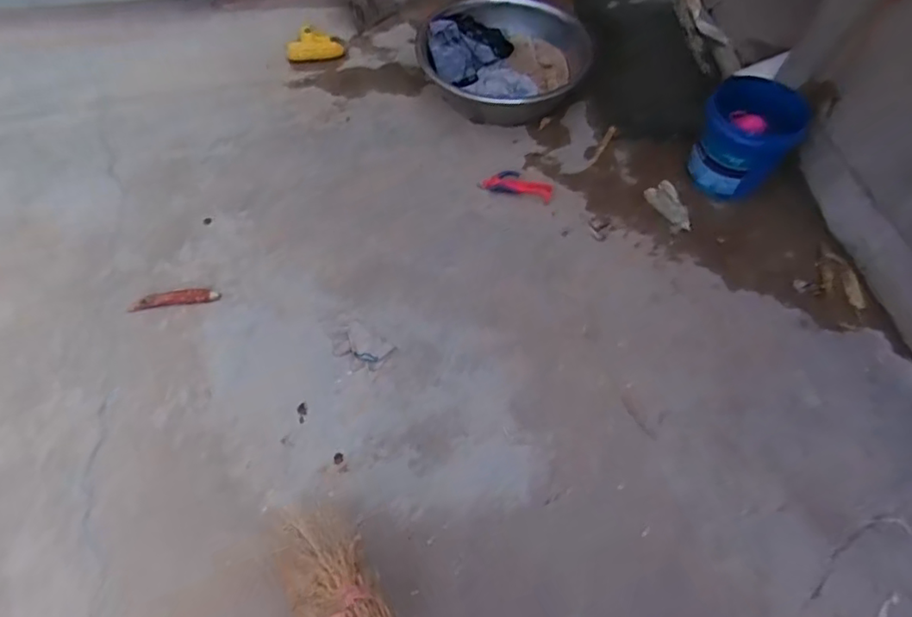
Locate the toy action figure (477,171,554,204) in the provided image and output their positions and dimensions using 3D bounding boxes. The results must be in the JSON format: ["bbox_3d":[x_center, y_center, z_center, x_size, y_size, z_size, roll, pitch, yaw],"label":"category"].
[{"bbox_3d":[0.187,-0.384,1.861,0.218,0.035,0.098,8,56,5],"label":"toy action figure"}]

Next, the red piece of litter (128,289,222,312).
[{"bbox_3d":[-0.729,-0.026,1.580,0.217,0.037,0.038,-6,56,-5],"label":"red piece of litter"}]

